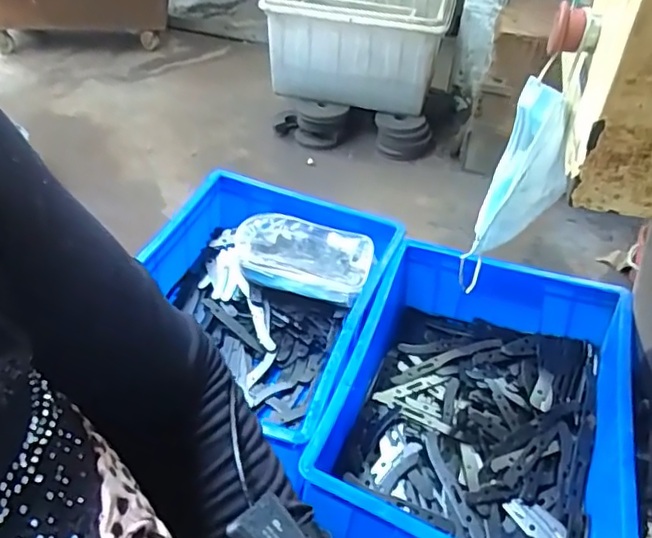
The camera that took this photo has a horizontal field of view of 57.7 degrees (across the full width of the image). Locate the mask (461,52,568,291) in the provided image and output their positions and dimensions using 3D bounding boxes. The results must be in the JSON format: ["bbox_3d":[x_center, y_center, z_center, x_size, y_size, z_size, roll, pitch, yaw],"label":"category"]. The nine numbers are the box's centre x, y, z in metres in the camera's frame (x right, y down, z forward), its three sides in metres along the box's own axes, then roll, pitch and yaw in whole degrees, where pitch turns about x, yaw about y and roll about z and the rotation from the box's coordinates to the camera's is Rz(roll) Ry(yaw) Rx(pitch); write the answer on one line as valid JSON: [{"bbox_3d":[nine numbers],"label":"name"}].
[{"bbox_3d":[0.167,-0.084,0.539,0.067,0.156,0.097,-1,44,-3],"label":"mask"}]

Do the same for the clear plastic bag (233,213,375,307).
[{"bbox_3d":[-0.033,-0.019,0.845,0.190,0.048,0.110,13,45,11],"label":"clear plastic bag"}]

